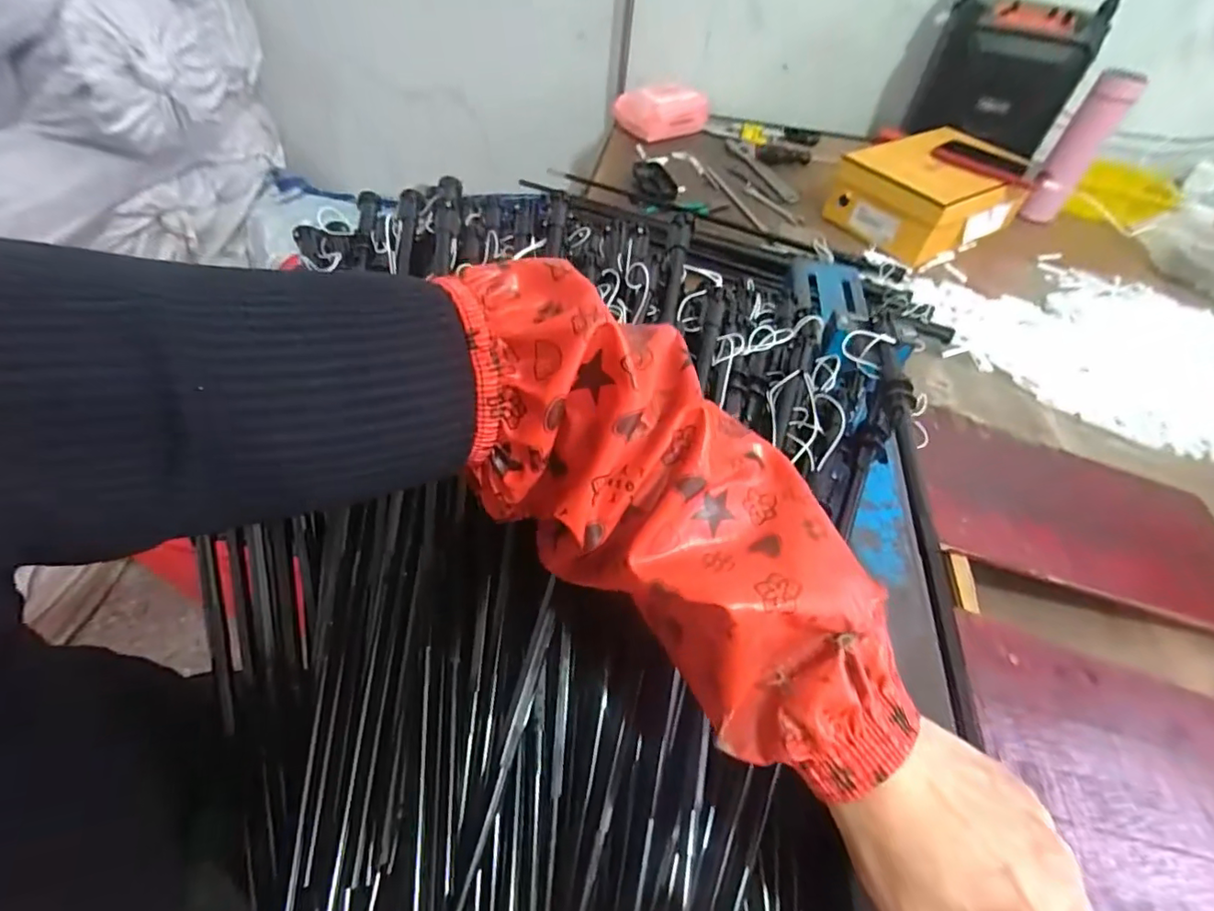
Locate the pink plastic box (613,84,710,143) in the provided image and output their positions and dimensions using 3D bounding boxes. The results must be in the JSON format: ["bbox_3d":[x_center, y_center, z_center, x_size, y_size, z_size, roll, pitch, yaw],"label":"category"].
[{"bbox_3d":[0.115,-0.691,1.125,0.177,0.069,0.097,-19,54,-21],"label":"pink plastic box"}]

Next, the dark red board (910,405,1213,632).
[{"bbox_3d":[0.440,0.057,0.515,0.359,0.017,0.167,16,52,-7],"label":"dark red board"}]

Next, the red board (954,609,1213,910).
[{"bbox_3d":[0.404,0.232,0.362,0.360,0.008,0.177,22,50,-3],"label":"red board"}]

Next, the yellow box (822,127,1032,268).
[{"bbox_3d":[0.565,-0.452,0.955,0.359,0.097,0.218,-28,58,-26],"label":"yellow box"}]

